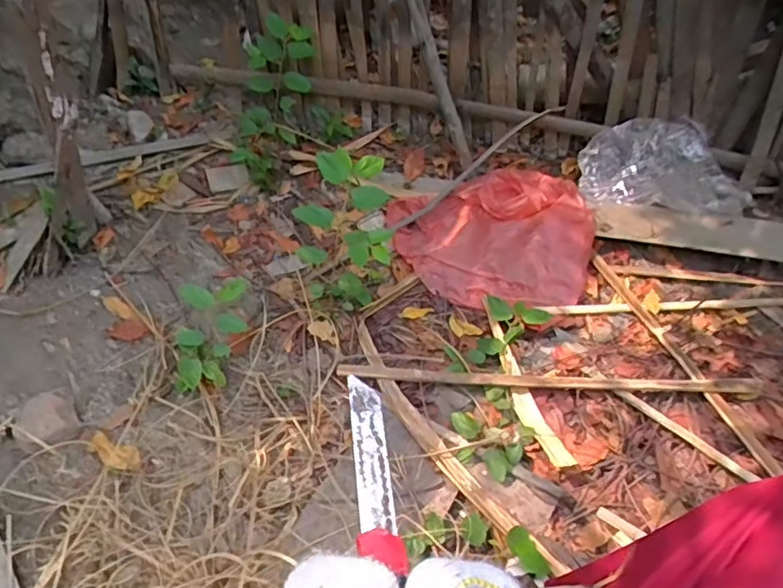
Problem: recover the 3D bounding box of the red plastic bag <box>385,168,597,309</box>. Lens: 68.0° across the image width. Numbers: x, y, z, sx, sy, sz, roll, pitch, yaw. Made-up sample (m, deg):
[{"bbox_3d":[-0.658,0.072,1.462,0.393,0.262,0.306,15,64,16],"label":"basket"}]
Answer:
[{"bbox_3d":[0.197,-0.113,1.124,0.373,0.100,0.283,-6,46,-7],"label":"red plastic bag"}]

